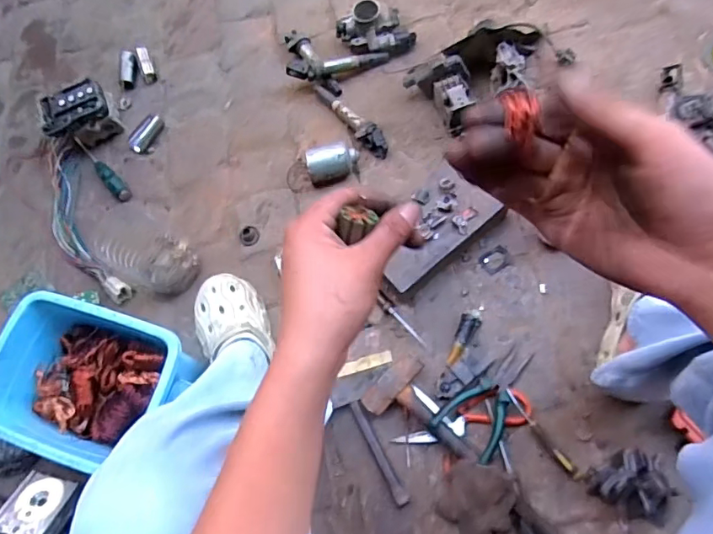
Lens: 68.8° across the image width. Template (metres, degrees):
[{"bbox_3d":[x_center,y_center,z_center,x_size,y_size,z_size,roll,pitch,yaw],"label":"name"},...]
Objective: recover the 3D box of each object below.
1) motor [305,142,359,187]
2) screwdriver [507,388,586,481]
[{"bbox_3d":[-0.039,-0.181,0.899,0.088,0.059,0.059,-13,71,5],"label":"motor"},{"bbox_3d":[0.261,0.235,0.732,0.015,0.014,0.147,-38,70,-5],"label":"screwdriver"}]

